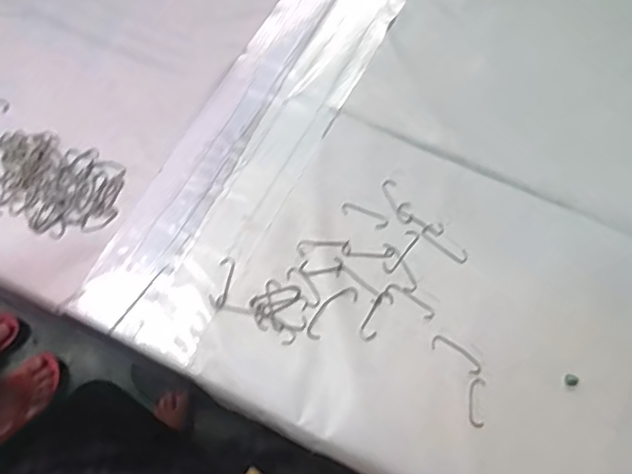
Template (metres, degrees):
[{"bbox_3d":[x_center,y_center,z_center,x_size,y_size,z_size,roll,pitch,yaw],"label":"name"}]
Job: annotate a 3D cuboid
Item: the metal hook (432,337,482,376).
[{"bbox_3d":[0.106,0.088,0.446,0.041,0.004,0.012,34,71,13],"label":"metal hook"}]

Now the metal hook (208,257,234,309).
[{"bbox_3d":[-0.073,0.035,0.468,0.014,0.004,0.043,13,68,5],"label":"metal hook"}]

